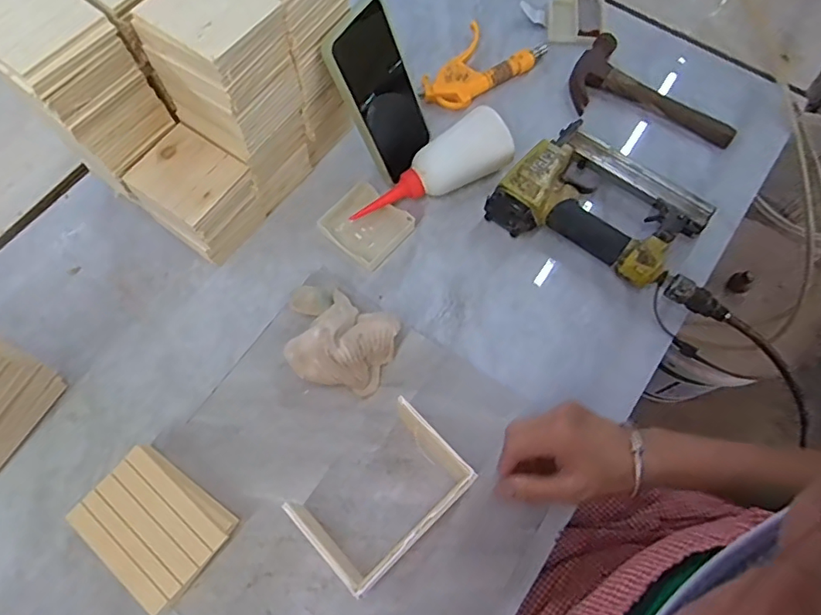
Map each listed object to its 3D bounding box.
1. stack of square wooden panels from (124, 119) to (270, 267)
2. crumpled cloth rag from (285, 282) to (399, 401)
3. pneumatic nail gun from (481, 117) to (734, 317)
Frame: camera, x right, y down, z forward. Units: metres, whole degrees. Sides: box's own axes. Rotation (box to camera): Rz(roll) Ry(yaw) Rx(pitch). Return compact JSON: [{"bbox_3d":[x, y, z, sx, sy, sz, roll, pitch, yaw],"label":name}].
[{"bbox_3d":[-0.200,-0.098,0.532,0.086,0.096,0.084,35,71,13],"label":"stack of square wooden panels"},{"bbox_3d":[-0.072,0.025,0.502,0.110,0.054,0.085,33,71,12],"label":"crumpled cloth rag"},{"bbox_3d":[0.213,-0.092,0.562,0.235,0.047,0.134,30,70,11],"label":"pneumatic nail gun"}]

